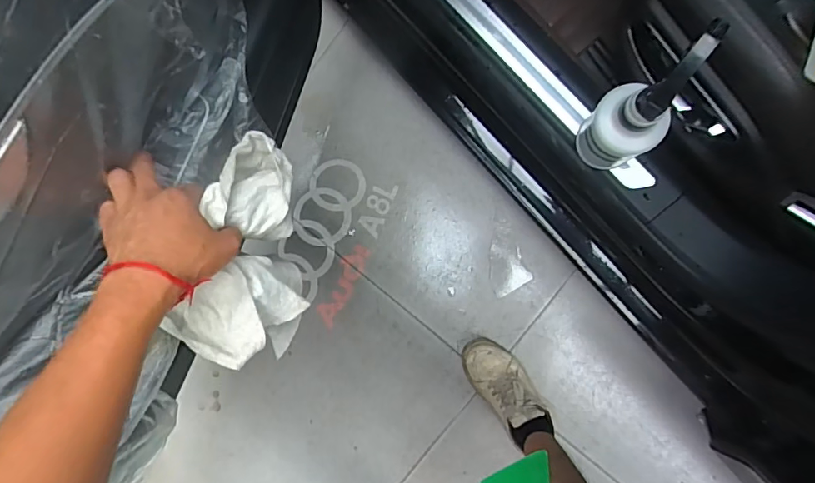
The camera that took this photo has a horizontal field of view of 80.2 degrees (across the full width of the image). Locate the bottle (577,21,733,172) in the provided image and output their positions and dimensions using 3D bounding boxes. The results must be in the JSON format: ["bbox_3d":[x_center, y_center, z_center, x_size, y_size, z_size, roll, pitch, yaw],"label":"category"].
[{"bbox_3d":[0.259,-0.143,0.562,0.068,0.282,0.081,-17,87,8],"label":"bottle"}]

